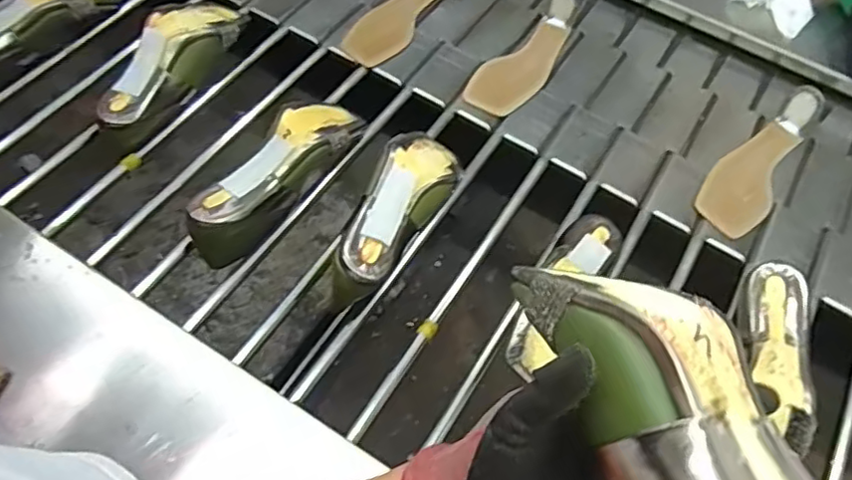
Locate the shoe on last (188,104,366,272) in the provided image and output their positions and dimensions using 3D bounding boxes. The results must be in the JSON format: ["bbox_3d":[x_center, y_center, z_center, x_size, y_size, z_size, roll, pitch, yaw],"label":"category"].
[{"bbox_3d":[-0.156,-0.068,0.656,0.072,0.076,0.219,31,64,13],"label":"shoe on last"}]

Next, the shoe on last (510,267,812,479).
[{"bbox_3d":[0.118,0.090,0.277,0.081,0.070,0.201,-13,56,-11],"label":"shoe on last"}]

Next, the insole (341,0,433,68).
[{"bbox_3d":[-0.024,-0.312,0.819,0.073,0.034,0.218,38,67,15],"label":"insole"}]

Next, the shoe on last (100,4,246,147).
[{"bbox_3d":[-0.293,-0.196,0.709,0.065,0.074,0.206,27,63,11],"label":"shoe on last"}]

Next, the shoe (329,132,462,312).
[{"bbox_3d":[-0.025,-0.024,0.639,0.073,0.081,0.219,20,62,8],"label":"shoe"}]

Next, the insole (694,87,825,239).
[{"bbox_3d":[0.394,-0.096,0.720,0.073,0.051,0.209,36,65,16],"label":"insole"}]

